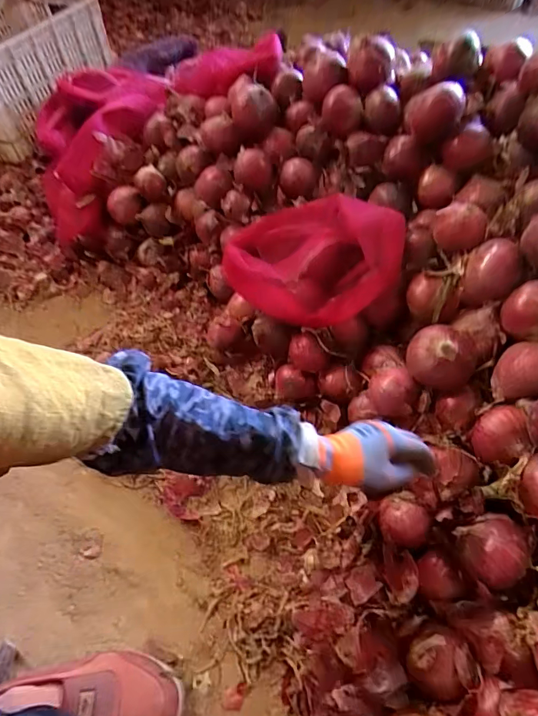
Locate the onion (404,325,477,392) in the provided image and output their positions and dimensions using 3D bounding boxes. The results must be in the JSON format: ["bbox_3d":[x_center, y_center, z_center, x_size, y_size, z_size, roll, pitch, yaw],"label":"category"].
[{"bbox_3d":[0.244,-0.001,0.576,0.089,0.088,0.073,7,59,6],"label":"onion"}]

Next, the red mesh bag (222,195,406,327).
[{"bbox_3d":[0.064,-0.171,0.686,0.294,0.133,0.191,17,60,12],"label":"red mesh bag"}]

